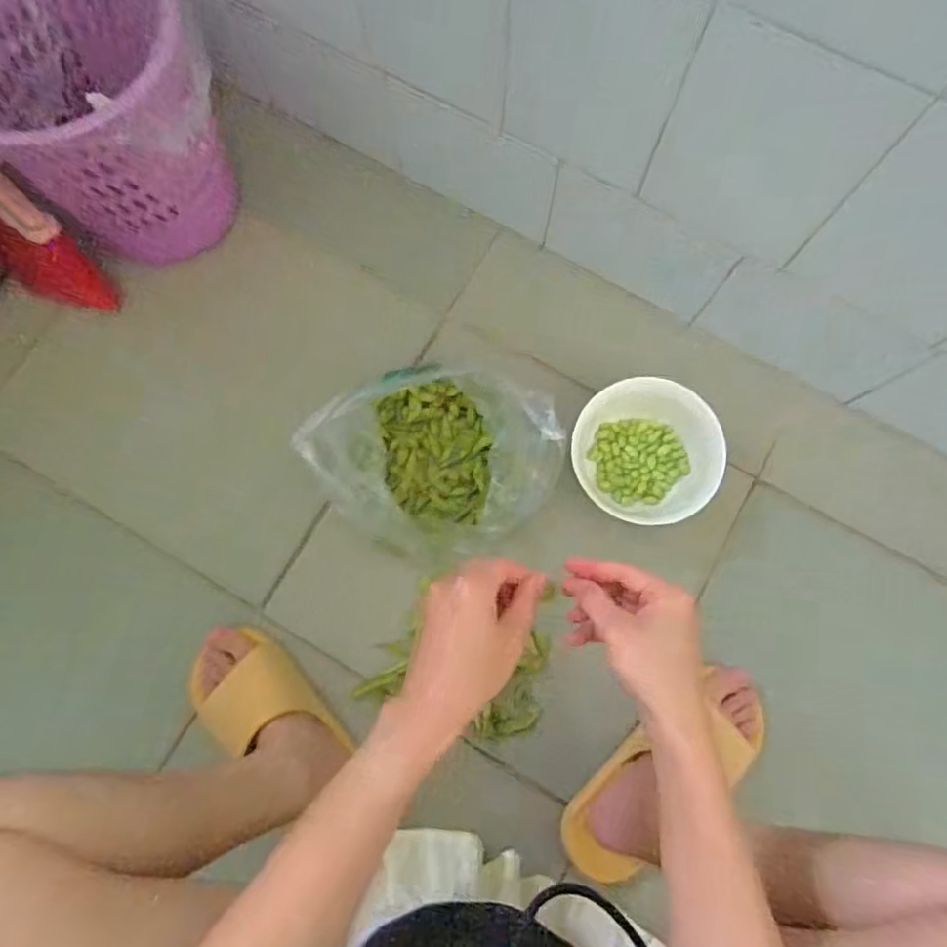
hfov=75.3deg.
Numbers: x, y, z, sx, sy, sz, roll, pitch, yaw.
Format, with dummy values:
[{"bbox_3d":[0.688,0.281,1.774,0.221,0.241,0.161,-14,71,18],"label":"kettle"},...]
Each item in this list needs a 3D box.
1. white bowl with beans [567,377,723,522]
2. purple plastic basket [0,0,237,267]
[{"bbox_3d":[0.177,-0.020,0.644,0.145,0.078,0.138,0,78,0],"label":"white bowl with beans"},{"bbox_3d":[-0.374,-0.363,0.634,0.202,0.236,0.205,31,79,6],"label":"purple plastic basket"}]

